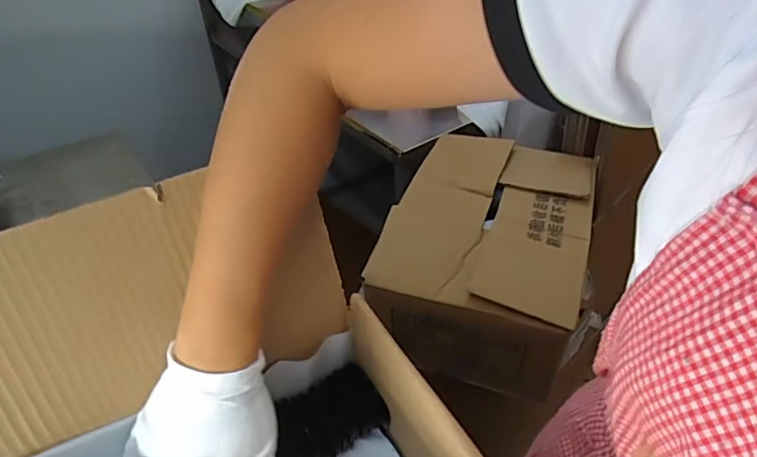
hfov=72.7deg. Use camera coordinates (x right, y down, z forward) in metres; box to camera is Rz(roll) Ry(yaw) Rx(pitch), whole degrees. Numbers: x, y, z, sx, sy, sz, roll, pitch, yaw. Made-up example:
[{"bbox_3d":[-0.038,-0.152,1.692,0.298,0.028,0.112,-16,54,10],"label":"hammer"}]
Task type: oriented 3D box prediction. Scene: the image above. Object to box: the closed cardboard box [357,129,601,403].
[{"bbox_3d":[0.162,0.059,0.805,0.277,0.179,0.303,13,43,18],"label":"closed cardboard box"}]

